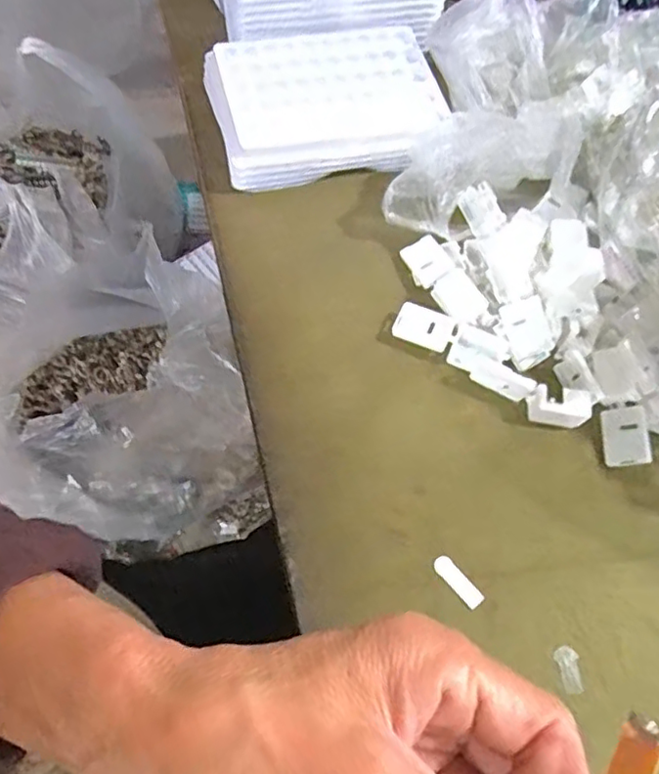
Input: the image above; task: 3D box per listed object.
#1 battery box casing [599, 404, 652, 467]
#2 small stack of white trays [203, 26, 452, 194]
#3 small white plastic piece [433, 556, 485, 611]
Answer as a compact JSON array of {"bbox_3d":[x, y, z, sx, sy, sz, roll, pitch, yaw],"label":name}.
[{"bbox_3d":[0.137,0.023,0.281,0.020,0.008,0.027,-12,66,33],"label":"battery box casing"},{"bbox_3d":[-0.002,-0.160,0.349,0.125,0.031,0.084,-10,65,-8],"label":"small stack of white trays"},{"bbox_3d":[0.054,0.081,0.252,0.008,0.004,0.024,-36,71,-18],"label":"small white plastic piece"}]

